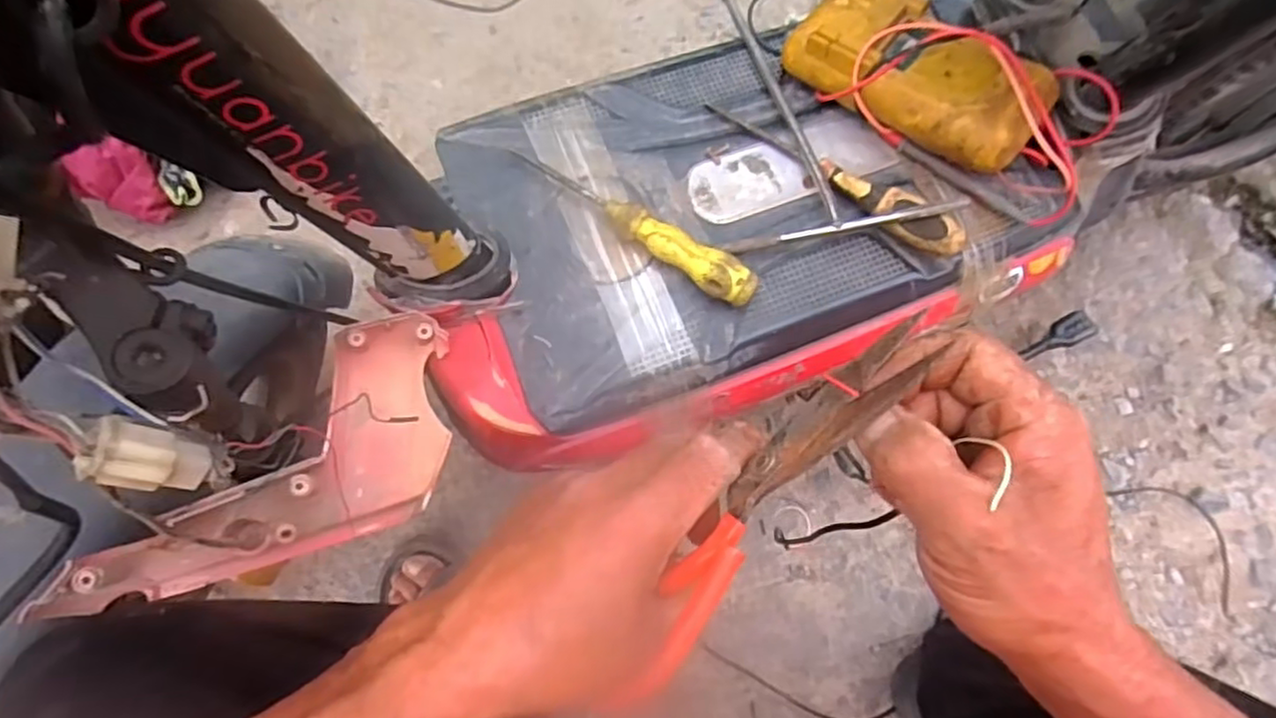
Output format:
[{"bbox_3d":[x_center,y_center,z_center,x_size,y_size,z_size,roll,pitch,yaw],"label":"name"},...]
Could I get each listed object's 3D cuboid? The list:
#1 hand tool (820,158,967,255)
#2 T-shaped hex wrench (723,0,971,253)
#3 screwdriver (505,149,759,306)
[{"bbox_3d":[0.185,-0.112,0.502,0.115,0.034,0.027,42,76,10],"label":"hand tool"},{"bbox_3d":[0.127,-0.210,0.532,0.164,0.020,0.263,-10,68,1],"label":"T-shaped hex wrench"},{"bbox_3d":[-0.001,-0.099,0.485,0.194,0.025,0.029,34,75,8],"label":"screwdriver"}]

